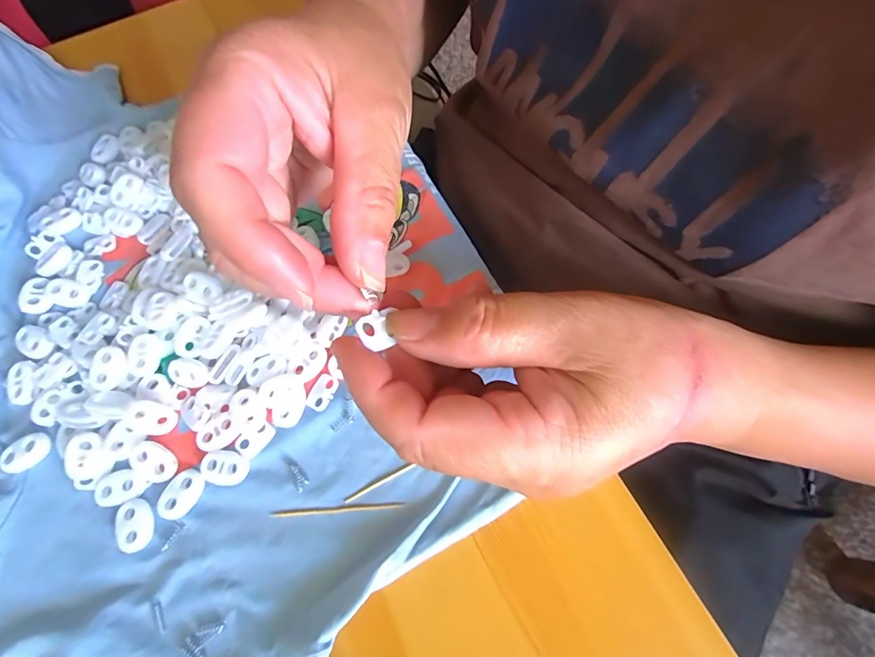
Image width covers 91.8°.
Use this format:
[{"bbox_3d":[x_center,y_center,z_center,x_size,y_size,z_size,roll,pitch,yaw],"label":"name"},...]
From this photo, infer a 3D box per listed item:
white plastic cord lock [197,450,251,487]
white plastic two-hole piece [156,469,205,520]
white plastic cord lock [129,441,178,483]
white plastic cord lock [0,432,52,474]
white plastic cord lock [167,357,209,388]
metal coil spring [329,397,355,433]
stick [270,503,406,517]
[{"bbox_3d":[-0.102,0.066,0.203,0.023,0.004,0.015,8,68,3],"label":"white plastic cord lock"},{"bbox_3d":[-0.120,0.078,0.199,0.015,0.005,0.022,23,69,10],"label":"white plastic two-hole piece"},{"bbox_3d":[-0.136,0.064,0.203,0.022,0.004,0.016,34,72,13],"label":"white plastic cord lock"},{"bbox_3d":[-0.201,0.060,0.207,0.015,0.004,0.022,36,72,14],"label":"white plastic cord lock"},{"bbox_3d":[-0.128,0.022,0.217,0.022,0.004,0.014,22,69,9],"label":"white plastic cord lock"},{"bbox_3d":[-0.046,0.044,0.211,0.009,0.004,0.017,24,70,10],"label":"metal coil spring"},{"bbox_3d":[-0.047,0.083,0.195,0.061,0.004,0.004,-4,68,-1],"label":"stick"}]

